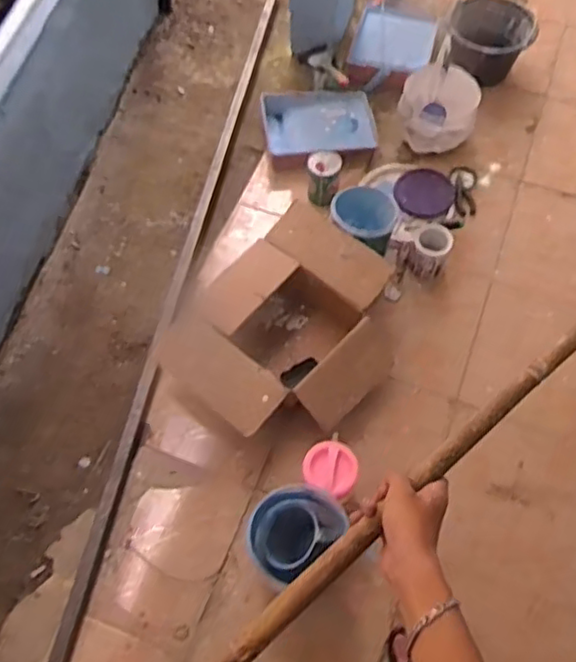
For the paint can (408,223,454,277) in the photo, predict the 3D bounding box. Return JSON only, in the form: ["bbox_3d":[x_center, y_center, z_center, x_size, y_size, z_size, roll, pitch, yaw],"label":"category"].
[{"bbox_3d":[0.406,-0.231,1.852,0.109,0.140,0.123,15,63,8],"label":"paint can"}]

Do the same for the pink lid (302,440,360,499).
[{"bbox_3d":[0.098,0.311,1.478,0.124,0.016,0.118,0,62,0],"label":"pink lid"}]

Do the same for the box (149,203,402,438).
[{"bbox_3d":[0.004,0.012,1.726,0.509,0.194,0.581,41,69,20],"label":"box"}]

